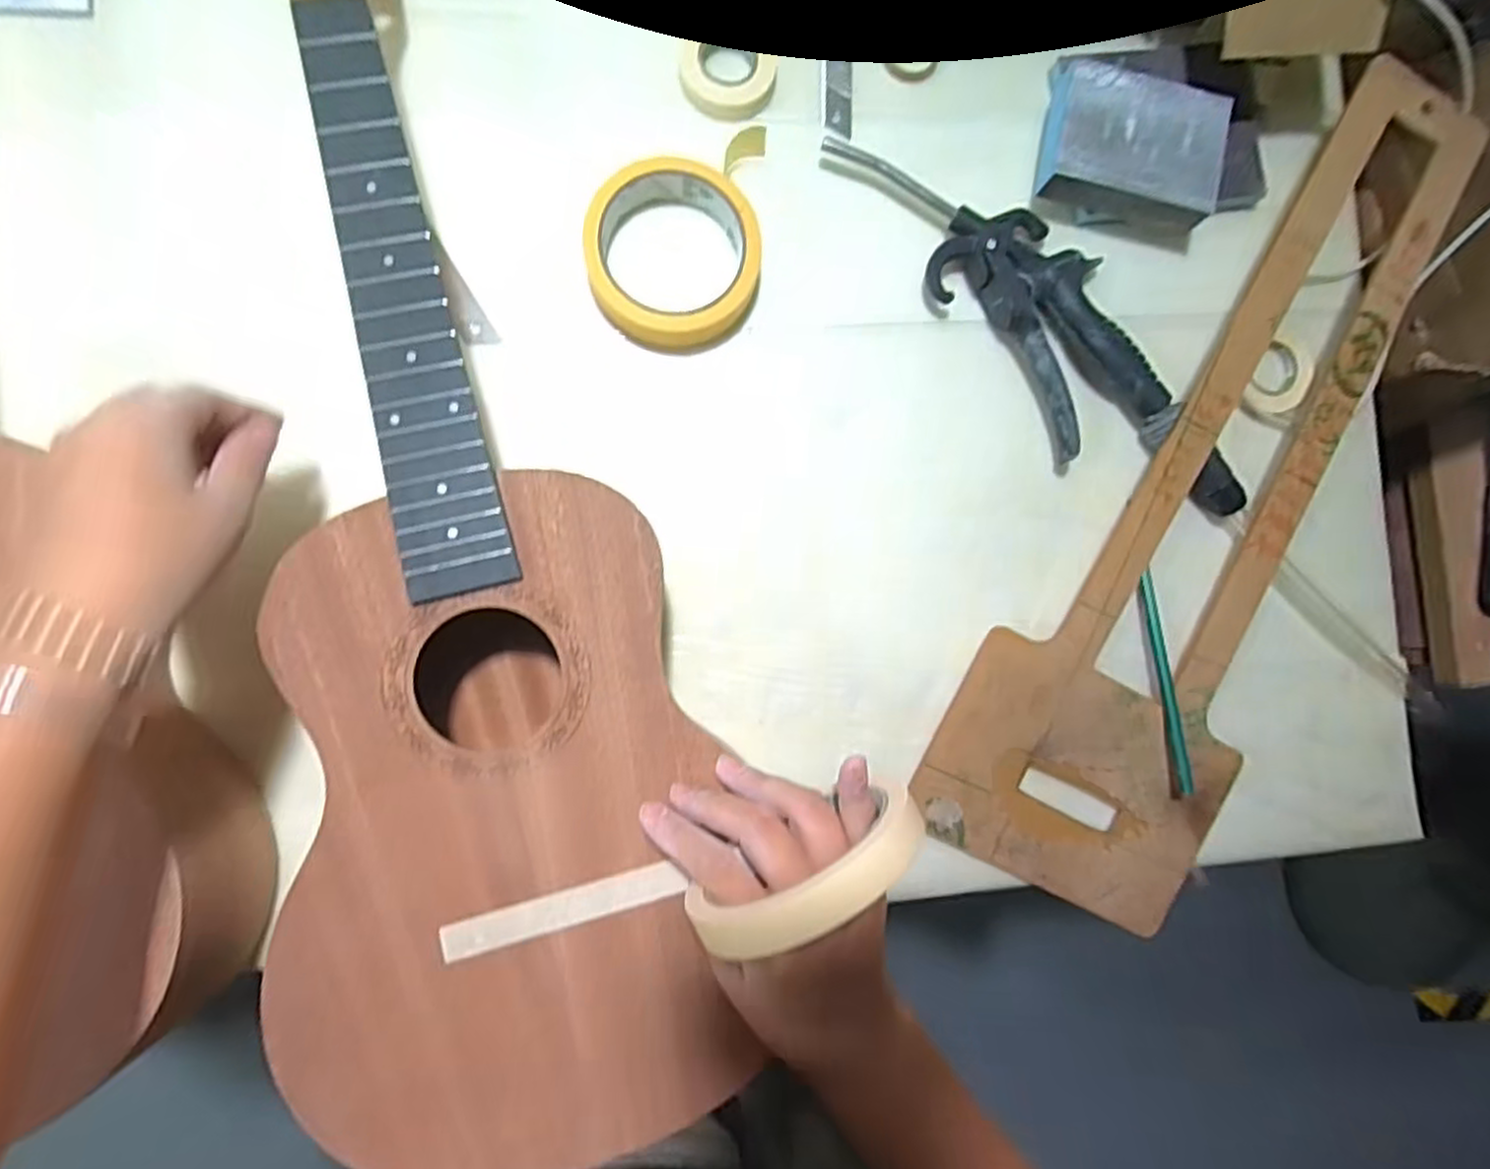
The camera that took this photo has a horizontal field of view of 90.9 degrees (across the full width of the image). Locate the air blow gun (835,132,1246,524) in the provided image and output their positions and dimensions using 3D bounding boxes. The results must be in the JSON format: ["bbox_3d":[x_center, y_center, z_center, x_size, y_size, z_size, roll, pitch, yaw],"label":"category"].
[{"bbox_3d":[0.180,-0.149,0.428,0.077,0.026,0.293,-36,91,-6],"label":"air blow gun"}]

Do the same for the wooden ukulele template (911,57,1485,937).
[{"bbox_3d":[0.276,-0.056,0.423,0.166,0.016,0.504,27,91,-7],"label":"wooden ukulele template"}]

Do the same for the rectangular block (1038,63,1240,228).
[{"bbox_3d":[0.224,-0.255,0.428,0.097,0.030,0.071,10,86,-5],"label":"rectangular block"}]

